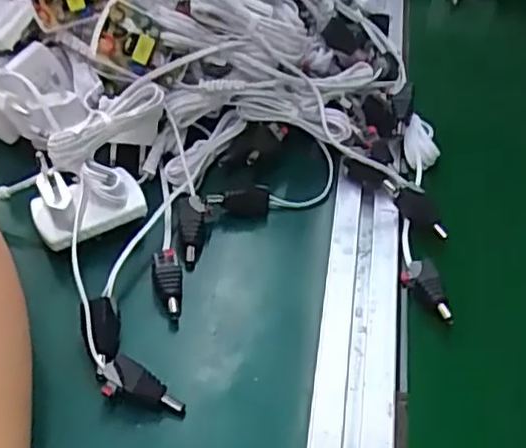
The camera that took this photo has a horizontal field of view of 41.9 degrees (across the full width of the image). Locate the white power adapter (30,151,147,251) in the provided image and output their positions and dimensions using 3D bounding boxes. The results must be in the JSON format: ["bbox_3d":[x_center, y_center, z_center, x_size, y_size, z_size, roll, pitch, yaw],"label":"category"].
[{"bbox_3d":[-0.099,-0.016,0.384,0.056,0.036,0.045,-23,52,-25],"label":"white power adapter"}]

